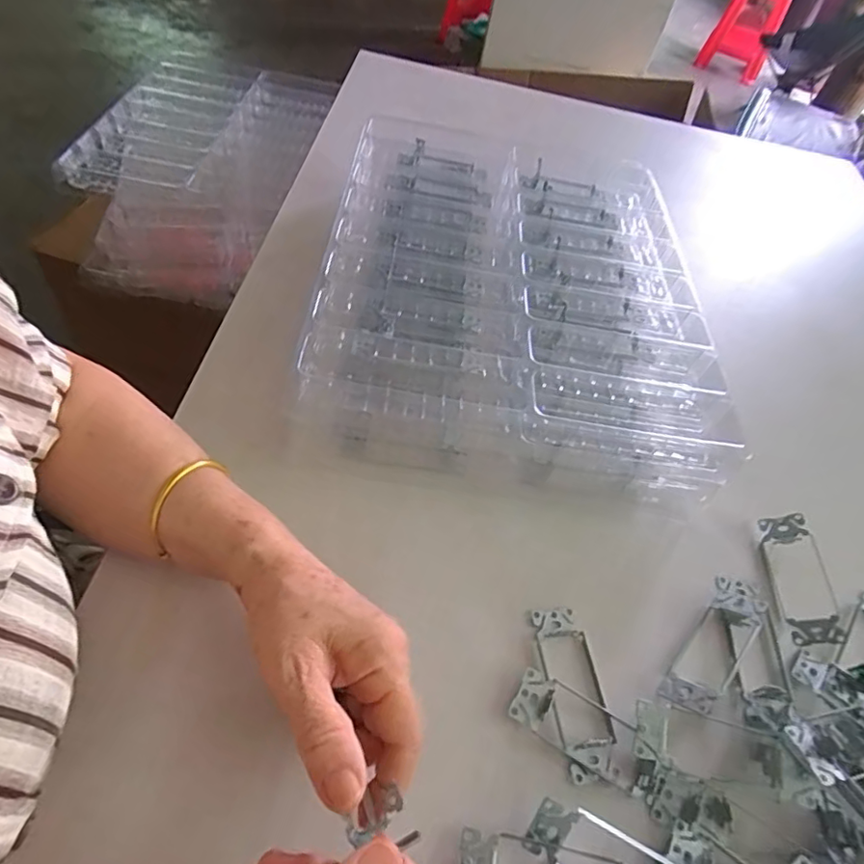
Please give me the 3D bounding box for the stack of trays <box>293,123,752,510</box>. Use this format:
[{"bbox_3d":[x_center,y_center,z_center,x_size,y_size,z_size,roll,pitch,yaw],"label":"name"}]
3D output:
[{"bbox_3d":[0.077,-0.142,0.541,0.343,0.095,0.420,7,52,-3],"label":"stack of trays"}]

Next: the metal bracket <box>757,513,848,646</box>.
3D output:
[{"bbox_3d":[0.296,0.115,0.428,0.047,0.027,0.102,10,52,-2],"label":"metal bracket"}]

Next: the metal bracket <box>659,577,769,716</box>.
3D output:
[{"bbox_3d":[0.205,0.147,0.386,0.033,0.025,0.123,38,56,19],"label":"metal bracket"}]

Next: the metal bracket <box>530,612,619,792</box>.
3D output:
[{"bbox_3d":[0.095,0.168,0.359,0.039,0.006,0.103,0,53,-9],"label":"metal bracket"}]

